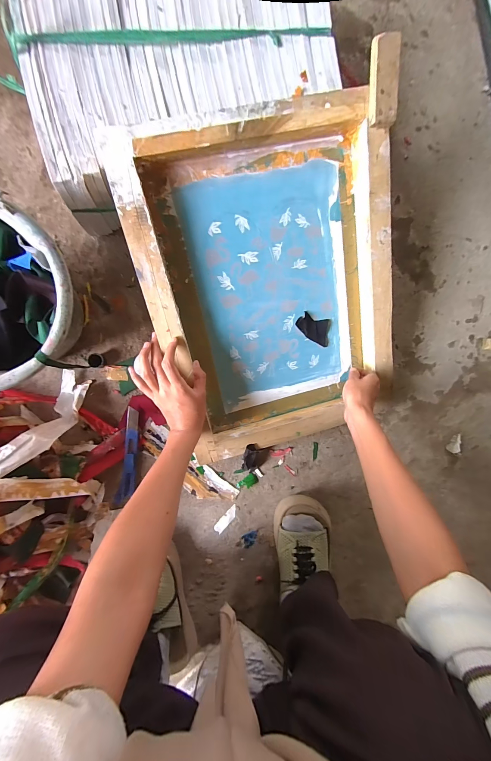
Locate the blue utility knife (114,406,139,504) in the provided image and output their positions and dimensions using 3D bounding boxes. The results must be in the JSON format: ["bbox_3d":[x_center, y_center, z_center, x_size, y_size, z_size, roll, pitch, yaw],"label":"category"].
[{"bbox_3d":[-0.202,0.132,0.487,0.027,0.012,0.165,8,89,-7],"label":"blue utility knife"}]

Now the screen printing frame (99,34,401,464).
[{"bbox_3d":[0.047,-0.124,0.431,0.365,0.047,0.470,-14,110,-6],"label":"screen printing frame"}]

